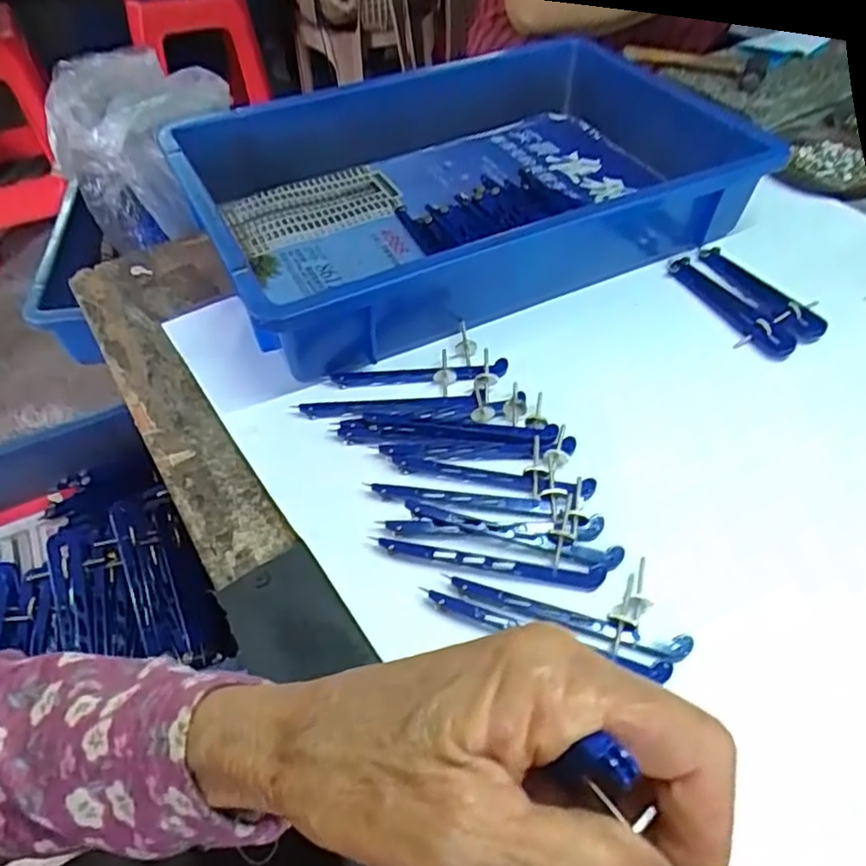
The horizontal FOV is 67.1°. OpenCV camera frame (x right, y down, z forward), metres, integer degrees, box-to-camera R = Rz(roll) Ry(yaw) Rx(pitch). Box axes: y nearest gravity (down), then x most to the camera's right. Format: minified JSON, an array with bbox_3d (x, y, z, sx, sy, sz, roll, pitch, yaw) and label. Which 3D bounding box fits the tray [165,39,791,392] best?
[{"bbox_3d":[0.033,-0.214,0.539,0.423,0.080,0.297,-20,52,-16],"label":"tray"}]

